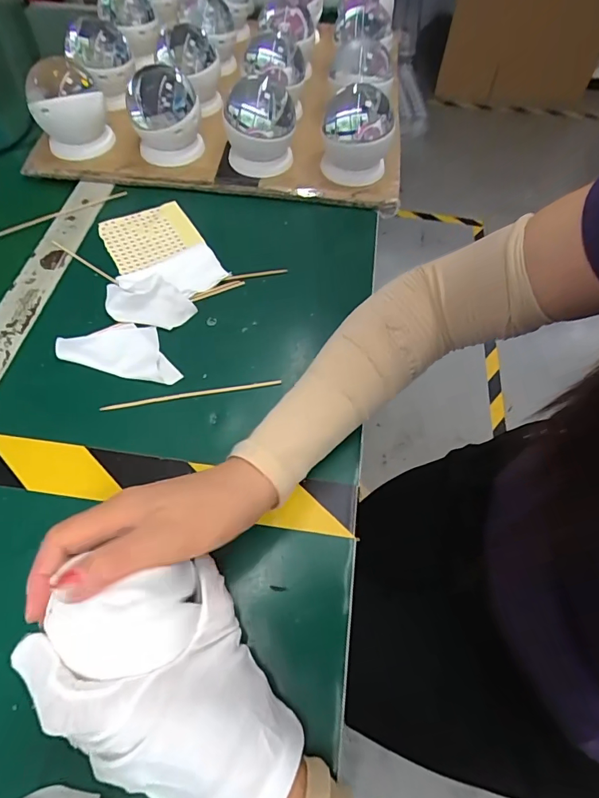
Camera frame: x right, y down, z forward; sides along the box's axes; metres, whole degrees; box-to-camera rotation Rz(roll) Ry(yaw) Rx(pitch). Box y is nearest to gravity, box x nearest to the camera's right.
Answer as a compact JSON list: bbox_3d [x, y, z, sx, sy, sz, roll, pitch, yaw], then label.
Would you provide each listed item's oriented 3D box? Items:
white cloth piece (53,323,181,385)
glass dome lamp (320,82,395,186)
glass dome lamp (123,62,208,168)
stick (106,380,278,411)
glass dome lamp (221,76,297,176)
[{"bbox_3d":[-0.148,-0.044,0.375,0.106,0.007,0.051,10,60,6],"label":"white cloth piece"},{"bbox_3d":[0.059,-0.267,0.461,0.071,0.086,0.058,7,59,4],"label":"glass dome lamp"},{"bbox_3d":[-0.140,-0.295,0.470,0.071,0.082,0.079,-14,60,-8],"label":"glass dome lamp"},{"bbox_3d":[-0.086,-0.005,0.359,0.142,0.004,0.004,-10,60,-6],"label":"stick"},{"bbox_3d":[-0.041,-0.275,0.461,0.072,0.087,0.068,-1,59,-1],"label":"glass dome lamp"}]

